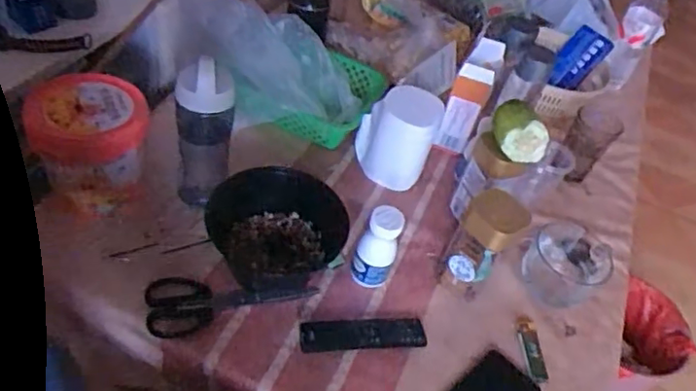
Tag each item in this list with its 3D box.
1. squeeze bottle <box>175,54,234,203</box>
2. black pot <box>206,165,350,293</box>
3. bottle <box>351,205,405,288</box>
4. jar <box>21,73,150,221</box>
[{"bbox_3d":[-0.178,-0.076,0.738,0.068,0.185,0.065,-4,48,-18],"label":"squeeze bottle"},{"bbox_3d":[-0.089,0.032,0.769,0.158,0.073,0.144,7,46,-7],"label":"black pot"},{"bbox_3d":[0.036,0.067,0.738,0.048,0.111,0.041,20,46,5],"label":"bottle"},{"bbox_3d":[-0.315,-0.063,0.747,0.129,0.120,0.135,7,46,-7],"label":"jar"}]

